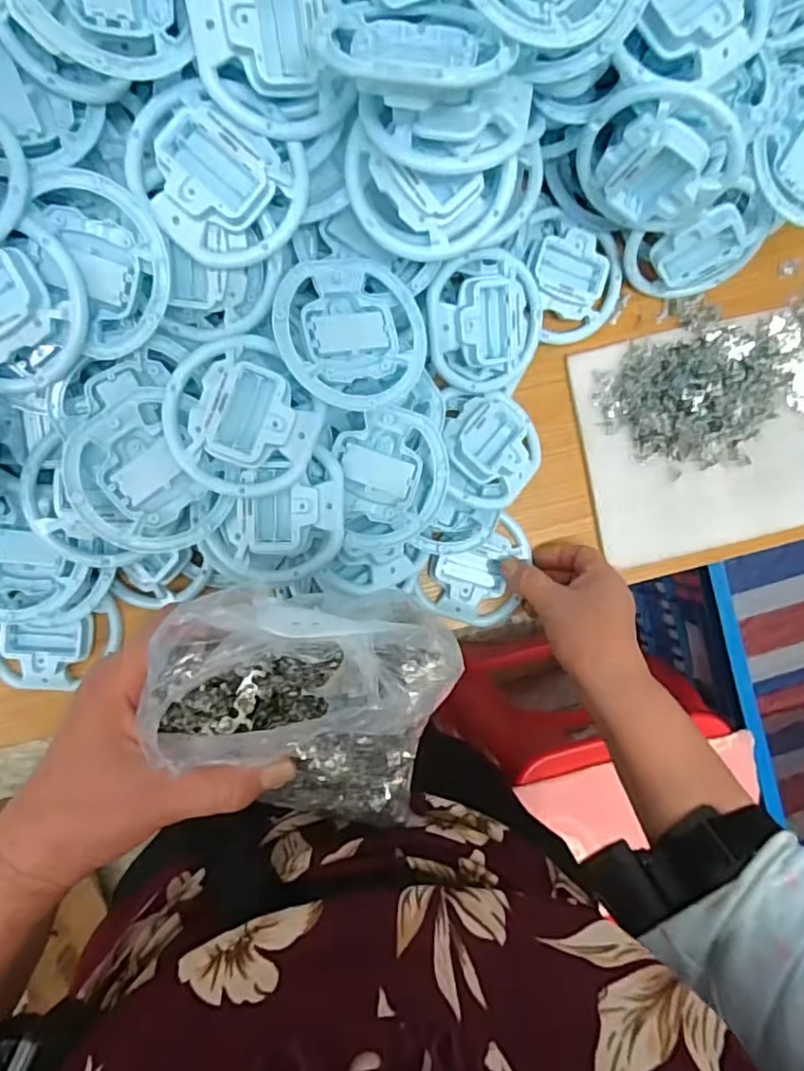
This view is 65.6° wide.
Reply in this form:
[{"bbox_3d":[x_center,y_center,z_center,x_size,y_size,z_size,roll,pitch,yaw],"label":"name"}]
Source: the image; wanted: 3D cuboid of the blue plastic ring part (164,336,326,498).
[{"bbox_3d":[-0.104,-0.077,0.400,0.091,0.023,0.101,-37,94,-3],"label":"blue plastic ring part"}]

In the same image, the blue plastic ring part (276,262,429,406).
[{"bbox_3d":[-0.036,-0.133,0.418,0.103,0.026,0.098,-8,87,-29],"label":"blue plastic ring part"}]

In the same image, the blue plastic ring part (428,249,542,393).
[{"bbox_3d":[0.063,-0.163,0.474,0.101,0.031,0.101,-7,115,-15],"label":"blue plastic ring part"}]

